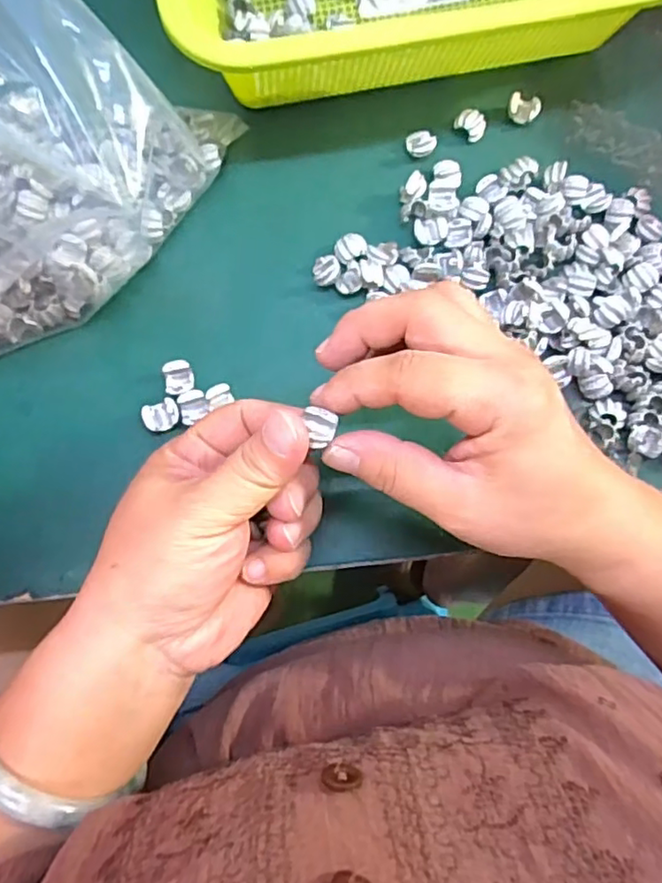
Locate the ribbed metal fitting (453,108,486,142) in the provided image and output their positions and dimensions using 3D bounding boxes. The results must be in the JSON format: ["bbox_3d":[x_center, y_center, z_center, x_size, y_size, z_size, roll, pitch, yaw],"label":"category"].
[{"bbox_3d":[0.078,-0.177,0.342,0.017,0.005,0.014,38,79,6],"label":"ribbed metal fitting"}]

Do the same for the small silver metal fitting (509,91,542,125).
[{"bbox_3d":[0.109,-0.188,0.348,0.018,0.008,0.014,26,78,4],"label":"small silver metal fitting"}]

